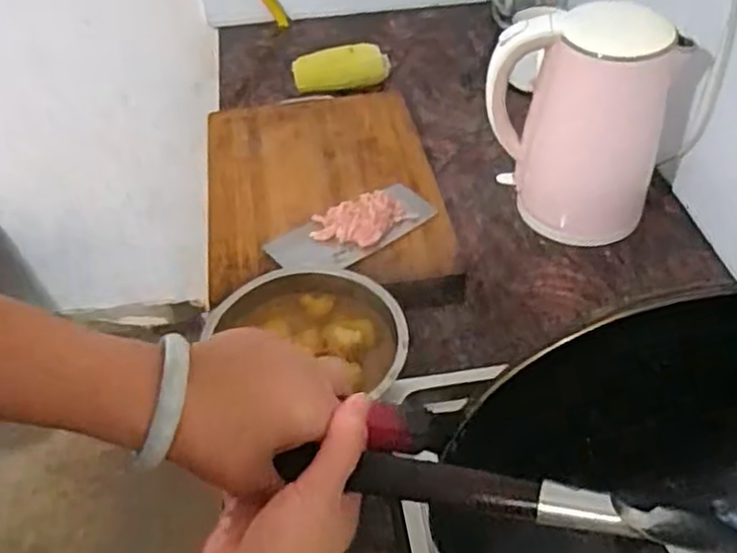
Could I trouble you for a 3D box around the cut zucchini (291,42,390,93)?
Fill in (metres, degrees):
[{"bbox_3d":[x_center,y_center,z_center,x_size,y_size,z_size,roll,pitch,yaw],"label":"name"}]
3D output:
[{"bbox_3d":[-0.042,-0.321,1.100,0.140,0.060,0.059,-8,45,-6],"label":"cut zucchini"}]

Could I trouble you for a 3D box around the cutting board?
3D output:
[{"bbox_3d":[-0.059,-0.110,0.914,0.282,0.039,0.394,-7,45,-5],"label":"cutting board"}]

